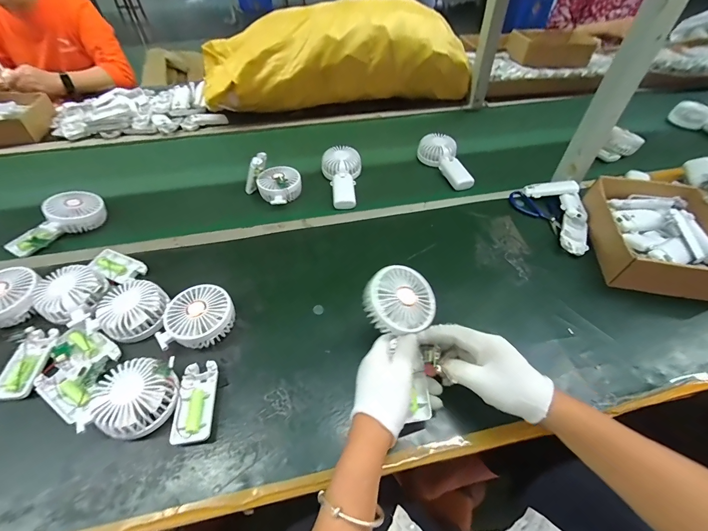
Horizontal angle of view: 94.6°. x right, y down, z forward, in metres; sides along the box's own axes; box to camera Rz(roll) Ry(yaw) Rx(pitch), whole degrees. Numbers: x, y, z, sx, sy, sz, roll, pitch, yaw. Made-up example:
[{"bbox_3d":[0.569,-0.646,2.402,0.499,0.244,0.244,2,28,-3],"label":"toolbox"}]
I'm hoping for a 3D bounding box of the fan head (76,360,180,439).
[{"bbox_3d":[-0.263,0.163,0.398,0.088,0.052,0.084,0,47,0],"label":"fan head"}]

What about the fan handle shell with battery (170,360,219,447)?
[{"bbox_3d":[-0.198,0.171,0.411,0.044,0.016,0.095,-5,48,-4],"label":"fan handle shell with battery"}]

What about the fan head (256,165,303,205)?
[{"bbox_3d":[-0.152,-0.163,0.673,0.088,0.049,0.084,-9,52,-9],"label":"fan head"}]

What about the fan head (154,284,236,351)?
[{"bbox_3d":[-0.224,0.075,0.470,0.100,0.046,0.088,-4,51,-3],"label":"fan head"}]

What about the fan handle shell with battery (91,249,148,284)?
[{"bbox_3d":[-0.394,0.002,0.547,0.097,0.017,0.048,21,51,19],"label":"fan handle shell with battery"}]

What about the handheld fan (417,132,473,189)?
[{"bbox_3d":[0.213,-0.238,0.749,0.068,0.062,0.184,-21,54,-16],"label":"handheld fan"}]

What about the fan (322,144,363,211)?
[{"bbox_3d":[-0.026,-0.190,0.703,0.090,0.046,0.168,-2,51,-1],"label":"fan"}]

